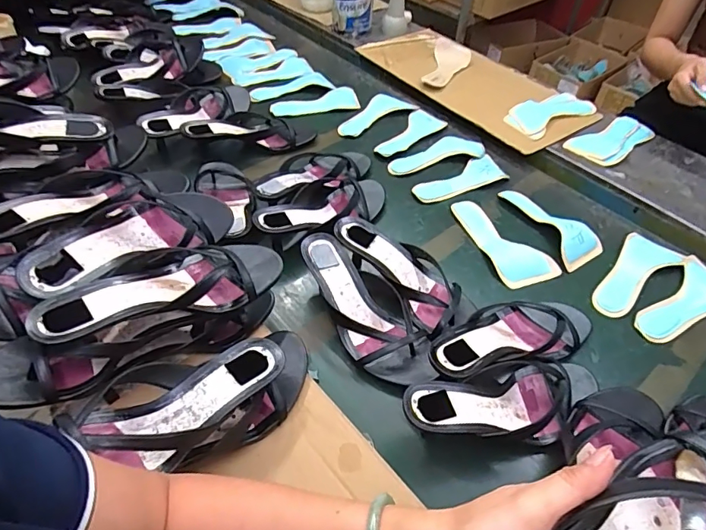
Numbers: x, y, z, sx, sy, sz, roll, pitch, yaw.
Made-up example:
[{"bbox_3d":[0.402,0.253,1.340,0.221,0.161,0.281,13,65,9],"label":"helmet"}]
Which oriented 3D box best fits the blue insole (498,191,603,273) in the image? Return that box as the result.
[{"bbox_3d":[0.325,-0.072,0.763,0.077,0.027,0.186,-14,51,-15],"label":"blue insole"}]

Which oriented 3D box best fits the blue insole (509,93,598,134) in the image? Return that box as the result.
[{"bbox_3d":[0.409,-0.319,0.963,0.197,0.022,0.080,-25,54,-23],"label":"blue insole"}]

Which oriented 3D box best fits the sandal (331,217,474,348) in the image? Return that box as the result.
[{"bbox_3d":[0.070,0.002,0.642,0.213,0.059,0.100,43,58,15],"label":"sandal"}]

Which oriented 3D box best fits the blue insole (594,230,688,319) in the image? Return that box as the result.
[{"bbox_3d":[0.413,0.013,0.696,0.188,0.004,0.075,-34,58,-28],"label":"blue insole"}]

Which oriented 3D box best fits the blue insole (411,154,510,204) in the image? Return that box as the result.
[{"bbox_3d":[0.184,-0.152,0.835,0.176,0.012,0.070,-17,51,-18],"label":"blue insole"}]

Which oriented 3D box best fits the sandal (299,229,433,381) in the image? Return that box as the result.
[{"bbox_3d":[0.014,0.051,0.599,0.093,0.057,0.238,-27,67,-24],"label":"sandal"}]

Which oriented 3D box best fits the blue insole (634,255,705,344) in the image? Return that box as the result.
[{"bbox_3d":[0.470,0.054,0.660,0.184,0.010,0.077,-29,56,-26],"label":"blue insole"}]

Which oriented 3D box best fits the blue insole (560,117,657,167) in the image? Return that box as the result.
[{"bbox_3d":[0.505,-0.241,0.909,0.198,0.009,0.091,-25,54,-23],"label":"blue insole"}]

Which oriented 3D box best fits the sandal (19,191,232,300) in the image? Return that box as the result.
[{"bbox_3d":[-0.251,-0.031,0.544,0.095,0.045,0.245,31,38,22],"label":"sandal"}]

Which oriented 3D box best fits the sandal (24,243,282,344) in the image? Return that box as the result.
[{"bbox_3d":[-0.196,0.020,0.499,0.241,0.053,0.089,-20,52,-19],"label":"sandal"}]

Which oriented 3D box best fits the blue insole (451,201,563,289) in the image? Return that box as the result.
[{"bbox_3d":[0.233,-0.044,0.741,0.091,0.012,0.188,-16,51,-16],"label":"blue insole"}]

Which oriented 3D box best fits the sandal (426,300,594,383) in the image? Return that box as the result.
[{"bbox_3d":[0.196,0.084,0.582,0.247,0.053,0.095,-10,48,-30],"label":"sandal"}]

